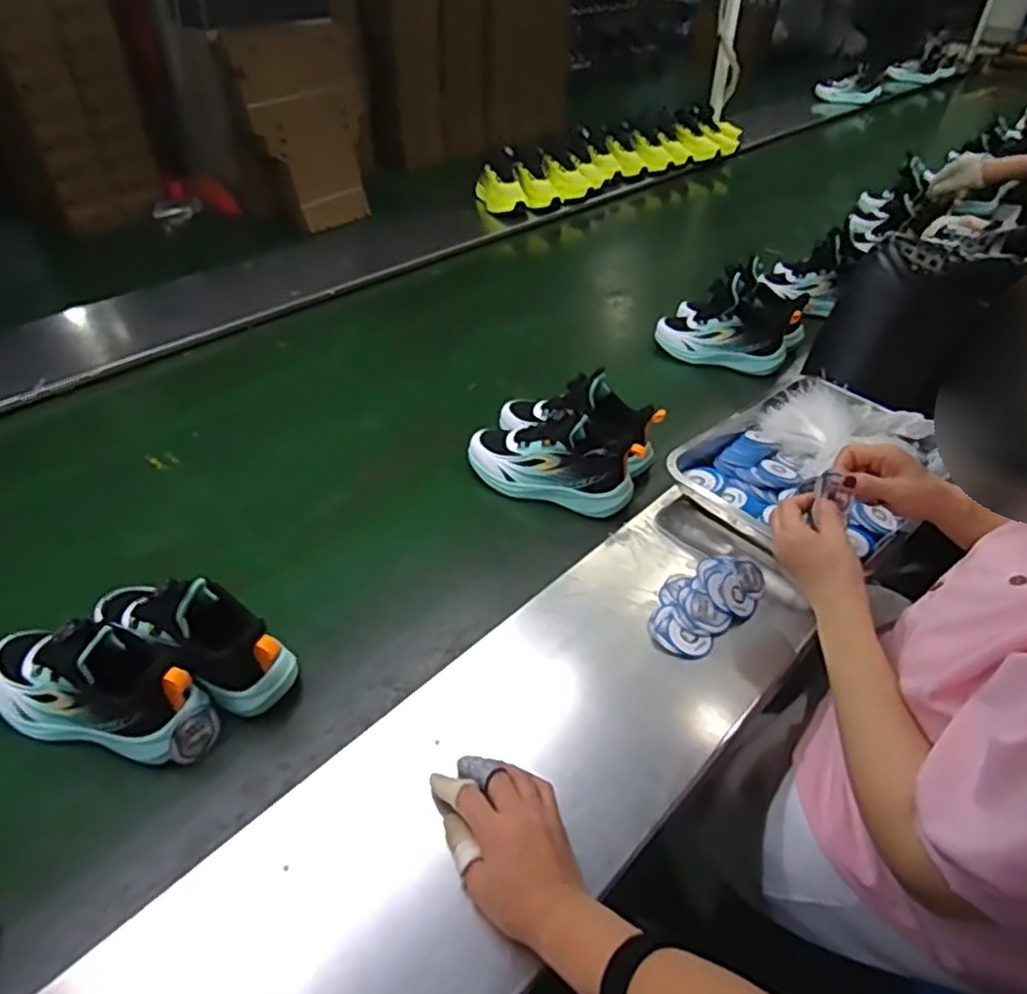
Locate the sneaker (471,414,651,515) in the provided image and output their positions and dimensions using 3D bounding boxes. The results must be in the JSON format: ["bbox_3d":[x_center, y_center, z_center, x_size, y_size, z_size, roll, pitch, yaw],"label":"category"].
[{"bbox_3d":[0.046,-0.050,0.860,0.214,0.099,0.089,18,50,17],"label":"sneaker"}]

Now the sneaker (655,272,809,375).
[{"bbox_3d":[0.347,-0.275,1.111,0.221,0.119,0.094,4,42,6],"label":"sneaker"}]

